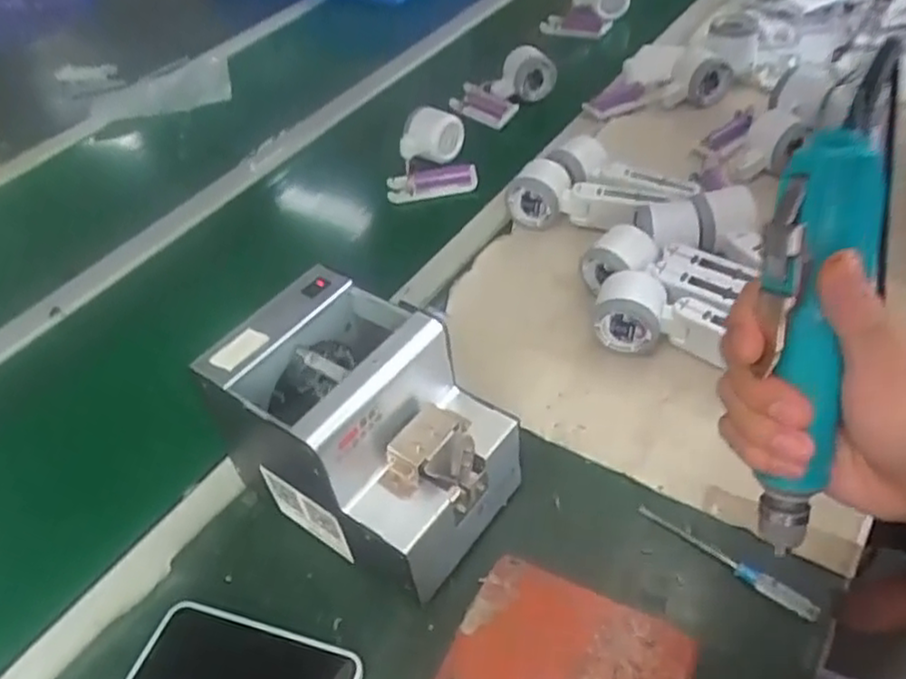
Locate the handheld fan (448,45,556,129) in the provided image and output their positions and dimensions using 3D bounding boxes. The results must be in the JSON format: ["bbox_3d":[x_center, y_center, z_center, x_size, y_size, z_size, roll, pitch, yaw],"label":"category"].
[{"bbox_3d":[0.070,-0.328,0.937,0.126,0.083,0.077,-33,49,-7],"label":"handheld fan"}]

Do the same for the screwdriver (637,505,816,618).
[{"bbox_3d":[0.181,0.146,0.482,0.124,0.012,0.012,30,55,31],"label":"screwdriver"}]

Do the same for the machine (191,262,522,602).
[{"bbox_3d":[-0.059,0.065,0.504,0.175,0.140,0.125,22,53,28],"label":"machine"}]

